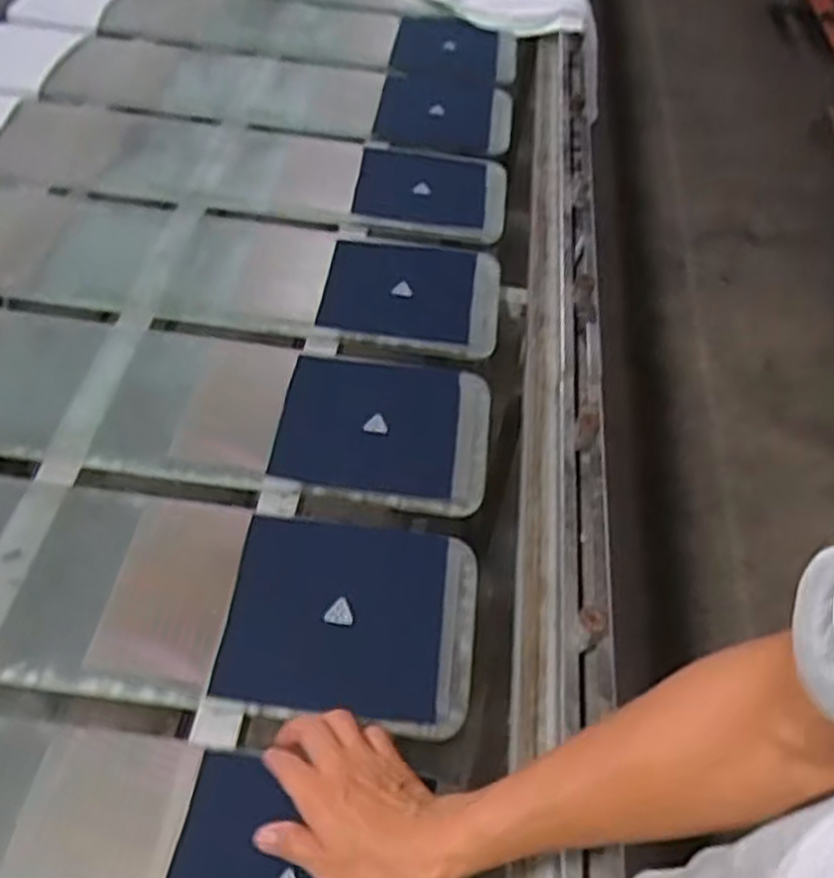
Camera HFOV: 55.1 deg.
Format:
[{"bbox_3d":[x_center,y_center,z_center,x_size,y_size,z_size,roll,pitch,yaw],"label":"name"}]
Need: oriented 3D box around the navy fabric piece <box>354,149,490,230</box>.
[{"bbox_3d":[0.008,-0.365,1.145,0.181,0.017,0.167,7,61,3],"label":"navy fabric piece"}]

